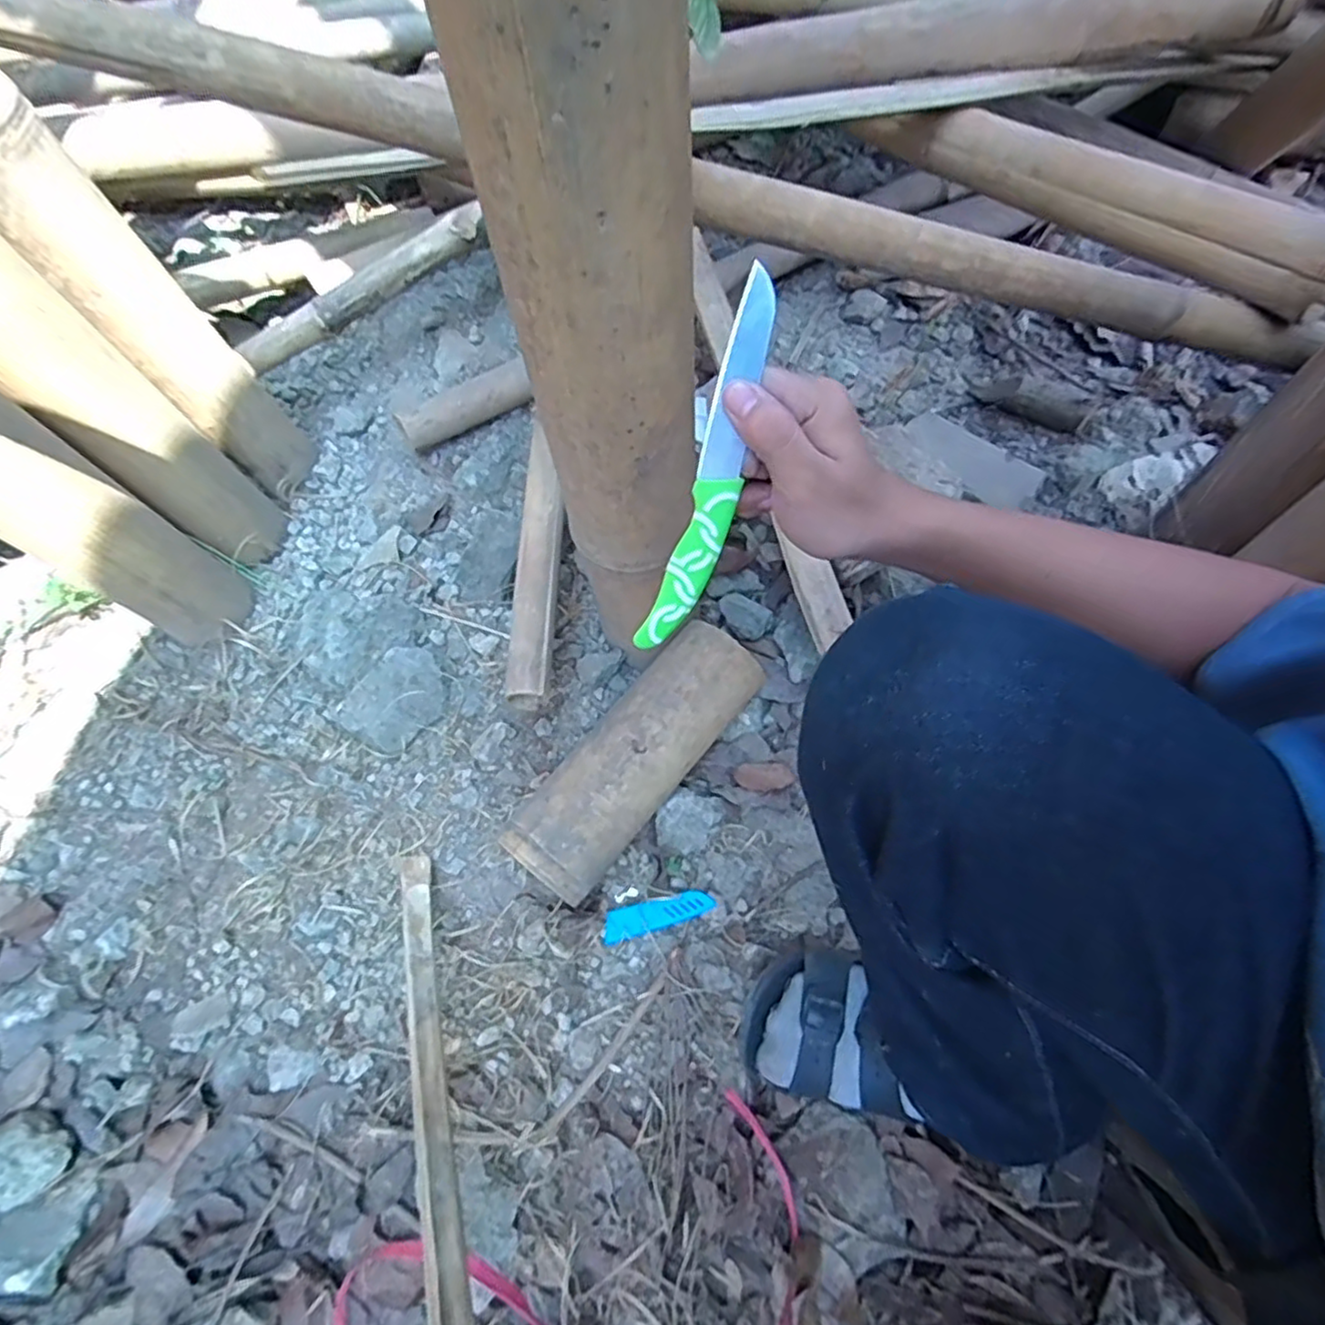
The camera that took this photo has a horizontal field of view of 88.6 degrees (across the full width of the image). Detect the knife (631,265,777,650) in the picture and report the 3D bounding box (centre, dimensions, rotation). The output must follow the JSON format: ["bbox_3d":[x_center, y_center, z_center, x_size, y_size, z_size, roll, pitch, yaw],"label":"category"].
[{"bbox_3d":[0.024,-0.087,0.328,0.028,0.011,0.178,19,111,8],"label":"knife"}]

